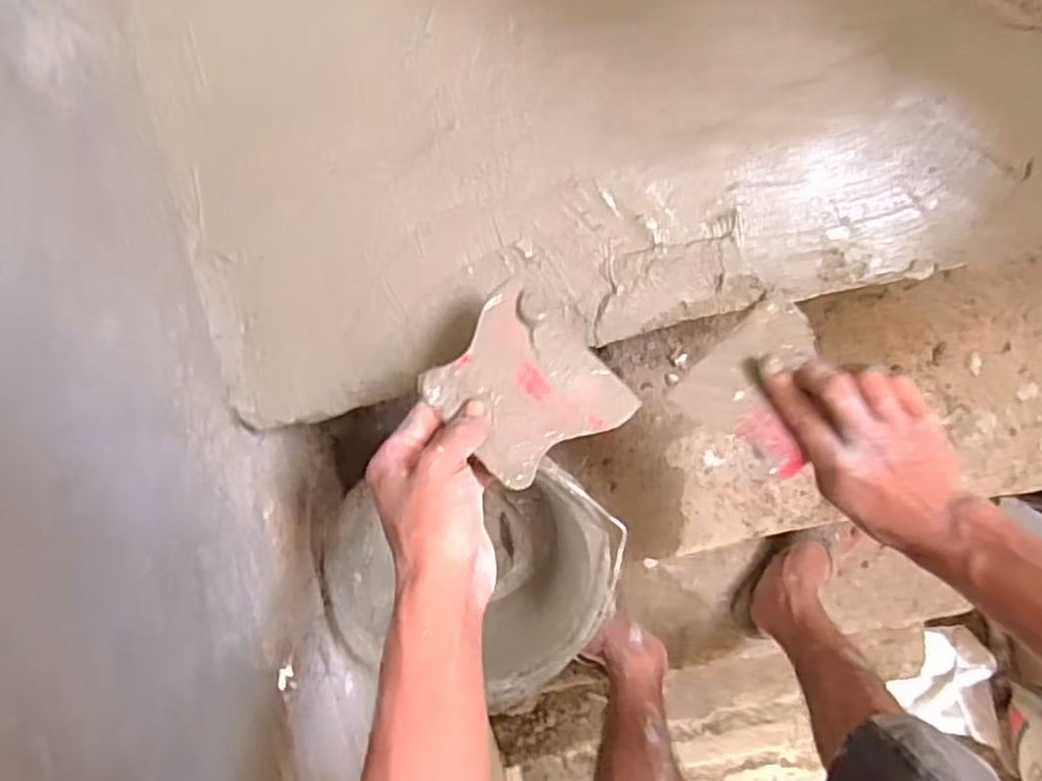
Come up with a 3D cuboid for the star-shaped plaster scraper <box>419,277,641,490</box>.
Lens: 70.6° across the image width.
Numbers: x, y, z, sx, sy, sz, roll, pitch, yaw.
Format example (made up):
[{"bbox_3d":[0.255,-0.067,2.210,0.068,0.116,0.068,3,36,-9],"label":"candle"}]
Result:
[{"bbox_3d":[0.003,-0.004,0.488,0.105,0.011,0.117,-41,83,-18],"label":"star-shaped plaster scraper"}]

